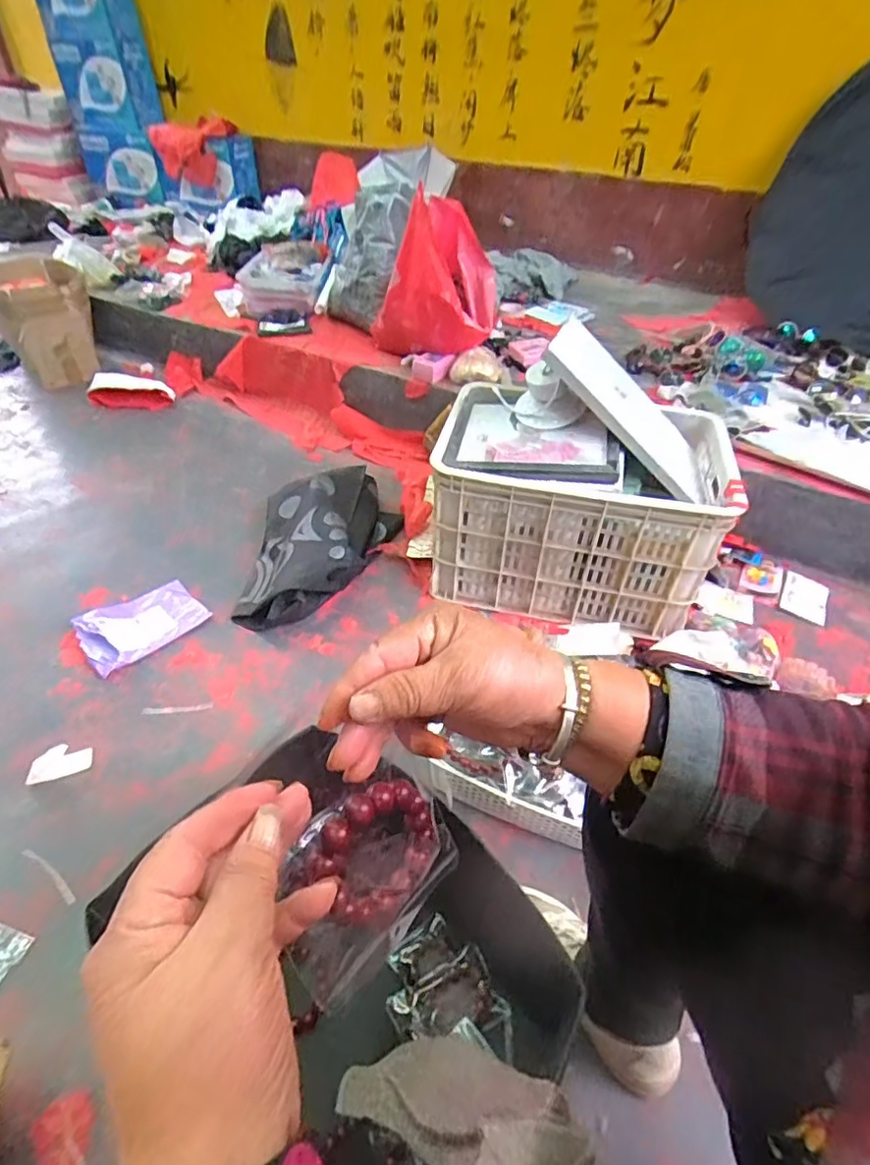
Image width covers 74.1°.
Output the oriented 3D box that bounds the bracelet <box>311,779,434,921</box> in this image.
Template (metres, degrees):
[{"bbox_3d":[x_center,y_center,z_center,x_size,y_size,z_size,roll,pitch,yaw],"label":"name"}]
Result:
[{"bbox_3d":[-0.029,0.140,0.302,0.011,0.090,0.066,23,56,38],"label":"bracelet"}]

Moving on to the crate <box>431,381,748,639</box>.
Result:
[{"bbox_3d":[0.268,-0.149,1.100,0.503,0.320,0.335,11,42,8],"label":"crate"}]

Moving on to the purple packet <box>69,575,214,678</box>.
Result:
[{"bbox_3d":[-0.538,0.068,1.055,0.141,0.030,0.203,34,50,30],"label":"purple packet"}]

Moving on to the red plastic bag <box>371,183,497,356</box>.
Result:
[{"bbox_3d":[0.016,-0.737,1.444,0.234,0.344,0.305,-17,46,-22],"label":"red plastic bag"}]

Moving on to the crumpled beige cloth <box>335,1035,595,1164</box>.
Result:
[{"bbox_3d":[0.020,0.457,0.508,0.062,0.239,0.097,50,45,-14],"label":"crumpled beige cloth"}]

